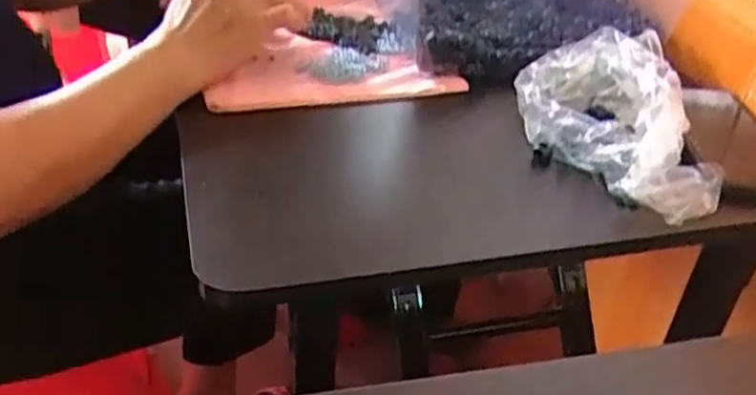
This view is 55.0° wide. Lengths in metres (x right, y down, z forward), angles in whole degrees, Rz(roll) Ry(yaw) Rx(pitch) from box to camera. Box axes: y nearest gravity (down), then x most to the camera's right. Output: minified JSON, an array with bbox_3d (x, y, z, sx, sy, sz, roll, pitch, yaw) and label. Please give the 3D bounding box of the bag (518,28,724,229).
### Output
[{"bbox_3d":[0.192,-0.065,0.578,0.134,0.067,0.185,0,36,-6],"label":"bag"}]

